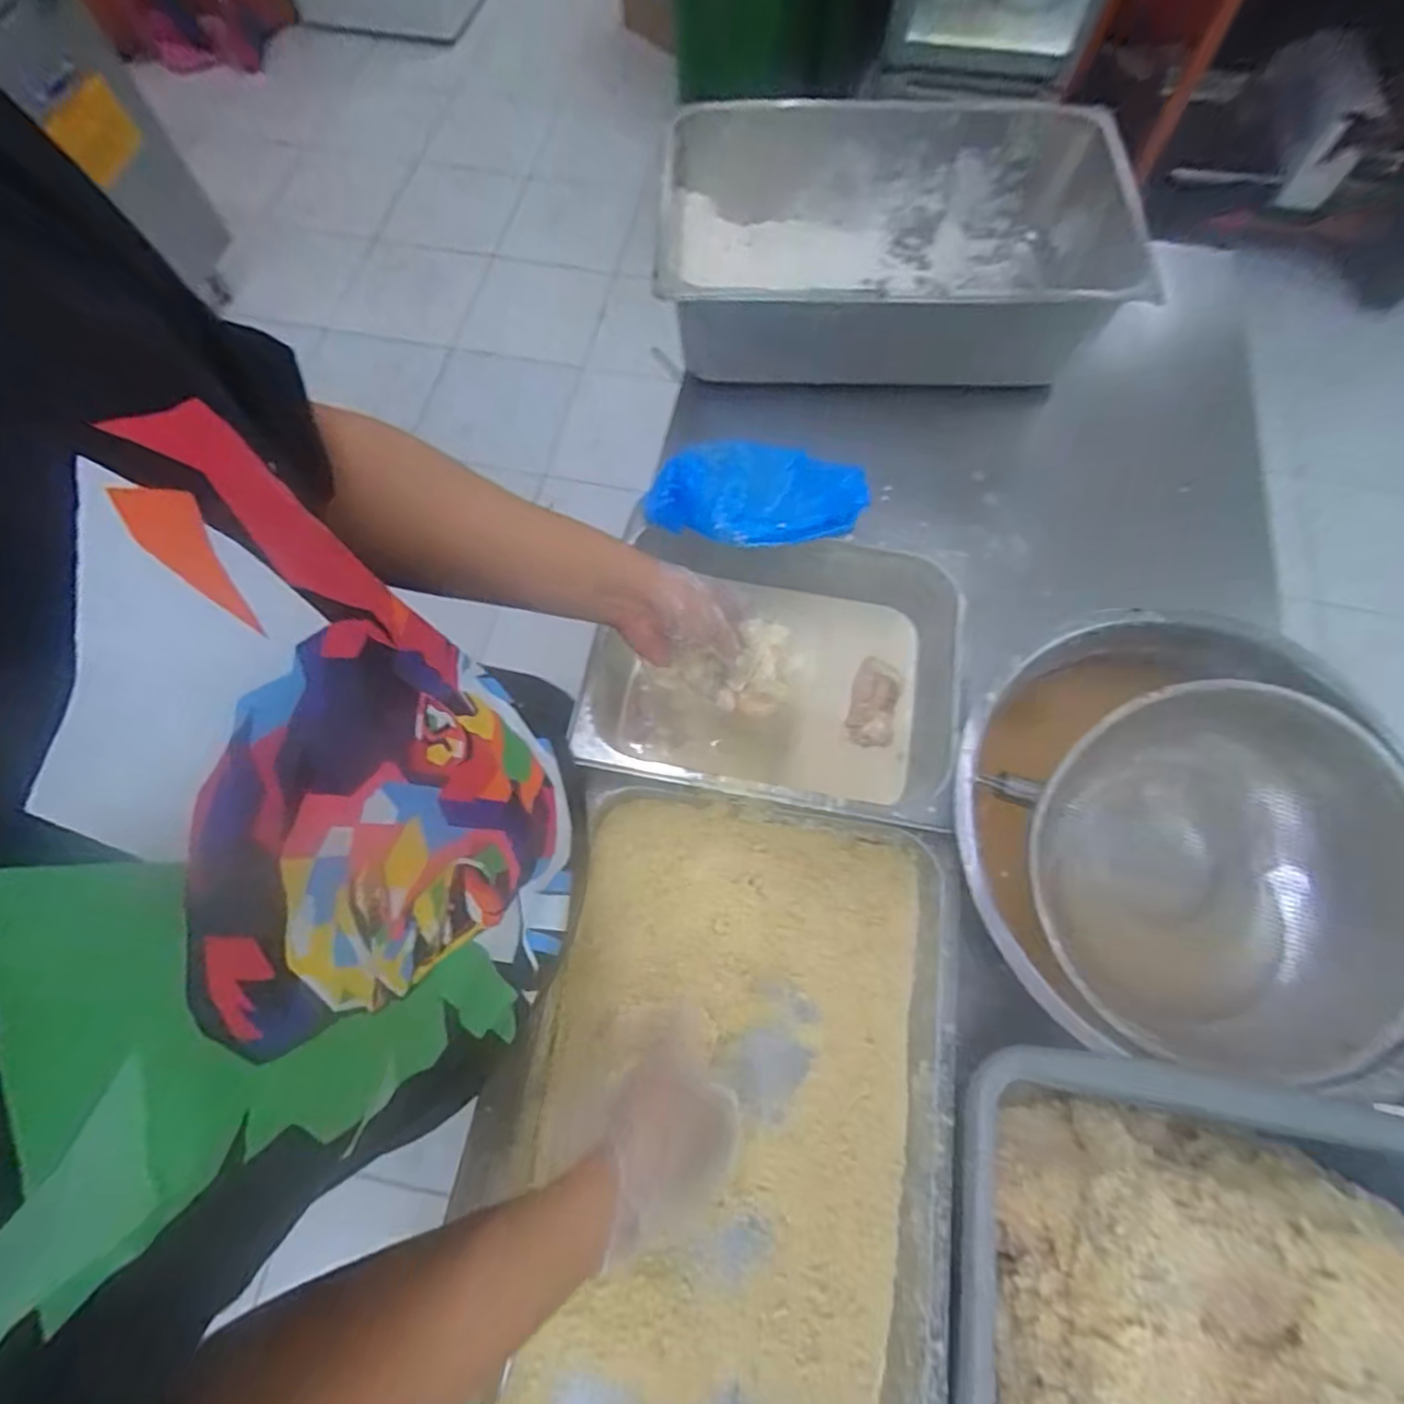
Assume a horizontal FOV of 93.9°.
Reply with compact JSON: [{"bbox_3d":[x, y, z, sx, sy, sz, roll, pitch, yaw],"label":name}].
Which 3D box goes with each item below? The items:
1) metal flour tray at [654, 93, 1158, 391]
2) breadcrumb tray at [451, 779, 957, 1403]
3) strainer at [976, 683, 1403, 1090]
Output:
[{"bbox_3d":[0.228,-0.527,0.790,0.529,0.163,0.312,2,69,0],"label":"metal flour tray"},{"bbox_3d":[0.013,0.333,0.500,0.327,0.065,0.511,11,70,4],"label":"breadcrumb tray"},{"bbox_3d":[0.378,0.138,0.510,0.281,0.168,0.248,9,69,3],"label":"strainer"}]

